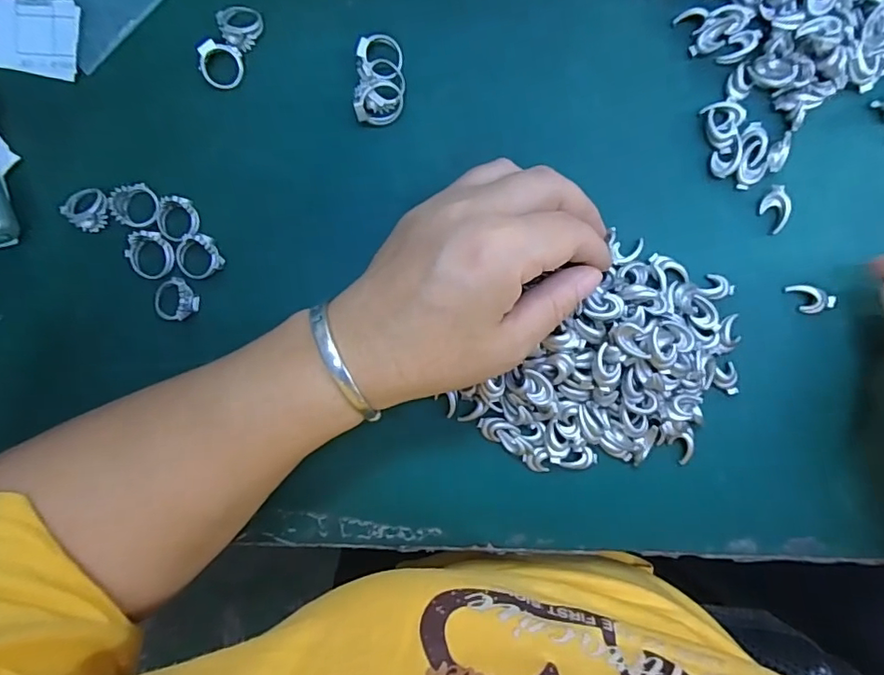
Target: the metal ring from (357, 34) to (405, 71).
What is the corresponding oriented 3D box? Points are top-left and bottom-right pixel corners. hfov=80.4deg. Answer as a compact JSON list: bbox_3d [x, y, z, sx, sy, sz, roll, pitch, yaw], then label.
[{"bbox_3d":[-0.030,-0.138,0.256,0.023,0.005,0.022,-10,89,-22],"label":"metal ring"}]

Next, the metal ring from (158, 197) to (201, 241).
[{"bbox_3d":[-0.135,-0.061,0.264,0.021,0.007,0.022,0,90,4],"label":"metal ring"}]

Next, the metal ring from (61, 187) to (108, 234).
[{"bbox_3d":[-0.182,-0.066,0.267,0.021,0.007,0.021,0,90,4],"label":"metal ring"}]

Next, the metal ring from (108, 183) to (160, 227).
[{"bbox_3d":[-0.156,-0.067,0.266,0.024,0.005,0.022,0,90,4],"label":"metal ring"}]

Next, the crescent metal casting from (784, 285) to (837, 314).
[{"bbox_3d":[0.174,-0.018,0.246,0.022,0.004,0.011,22,91,4],"label":"crescent metal casting"}]

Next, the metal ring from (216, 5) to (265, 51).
[{"bbox_3d":[-0.102,-0.156,0.262,0.021,0.007,0.022,0,90,4],"label":"metal ring"}]

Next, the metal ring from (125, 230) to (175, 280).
[{"bbox_3d":[-0.148,-0.042,0.265,0.022,0.009,0.023,0,90,4],"label":"metal ring"}]

